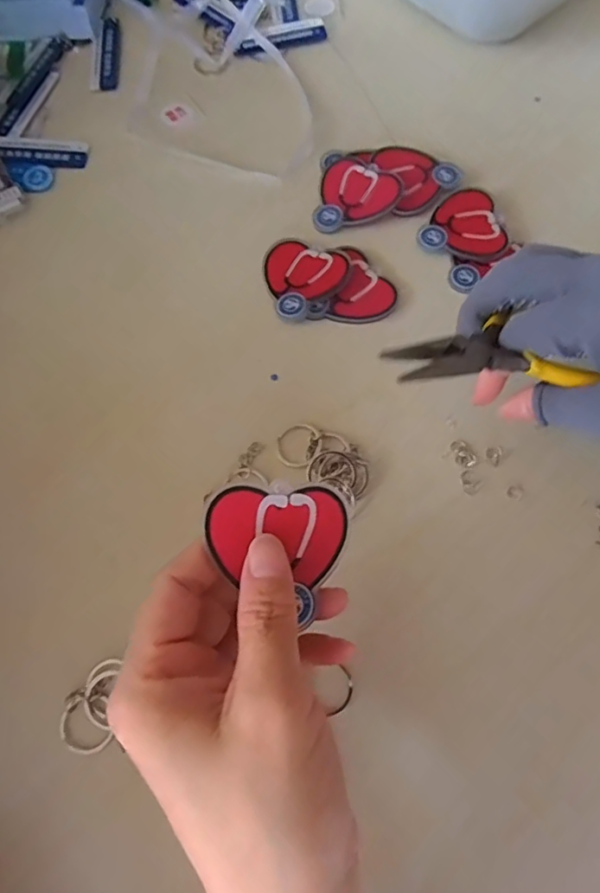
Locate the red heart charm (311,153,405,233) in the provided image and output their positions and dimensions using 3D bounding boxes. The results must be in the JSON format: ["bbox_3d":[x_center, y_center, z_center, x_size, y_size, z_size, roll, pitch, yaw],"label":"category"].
[{"bbox_3d":[0.036,-0.155,0.344,0.050,0.007,0.055,7,70,5],"label":"red heart charm"}]

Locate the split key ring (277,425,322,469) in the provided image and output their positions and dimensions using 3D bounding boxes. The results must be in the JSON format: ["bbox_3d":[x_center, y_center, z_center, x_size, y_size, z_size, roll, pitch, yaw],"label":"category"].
[{"bbox_3d":[-0.001,-0.001,0.293,0.023,0.005,0.023,-1,69,2],"label":"split key ring"}]

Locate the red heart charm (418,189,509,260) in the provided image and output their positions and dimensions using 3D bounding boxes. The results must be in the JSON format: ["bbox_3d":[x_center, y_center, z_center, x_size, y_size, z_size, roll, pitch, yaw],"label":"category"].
[{"bbox_3d":[0.100,-0.134,0.336,0.048,0.006,0.047,15,71,8],"label":"red heart charm"}]

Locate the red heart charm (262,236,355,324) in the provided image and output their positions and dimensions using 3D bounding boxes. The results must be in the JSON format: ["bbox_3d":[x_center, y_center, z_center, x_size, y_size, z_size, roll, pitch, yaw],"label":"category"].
[{"bbox_3d":[0.000,-0.102,0.328,0.051,0.006,0.049,-1,69,2],"label":"red heart charm"}]

